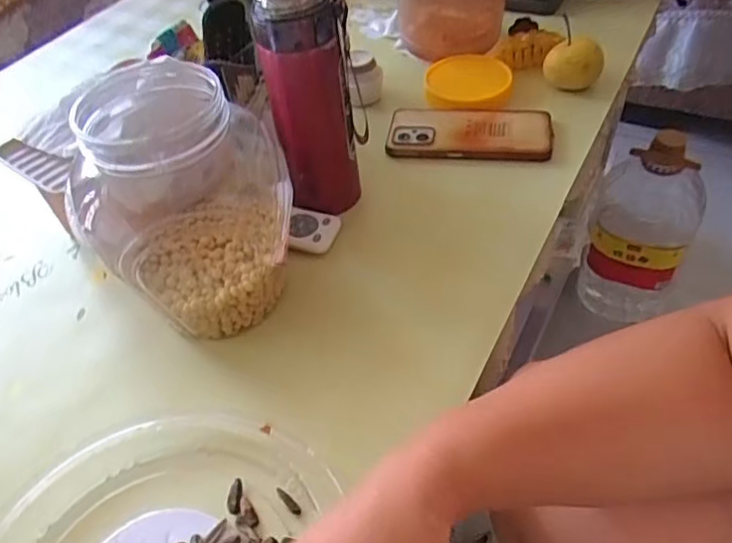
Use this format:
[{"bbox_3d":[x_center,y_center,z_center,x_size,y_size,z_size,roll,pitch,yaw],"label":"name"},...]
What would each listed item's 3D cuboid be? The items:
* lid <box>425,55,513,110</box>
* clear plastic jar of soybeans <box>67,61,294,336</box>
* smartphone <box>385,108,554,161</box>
[{"bbox_3d":[0.111,-0.206,0.640,0.090,0.015,0.086,5,48,11],"label":"lid"},{"bbox_3d":[-0.132,-0.047,0.429,0.133,0.175,0.125,-3,47,3],"label":"clear plastic jar of soybeans"},{"bbox_3d":[0.104,-0.140,0.599,0.160,0.010,0.072,4,48,10],"label":"smartphone"}]

